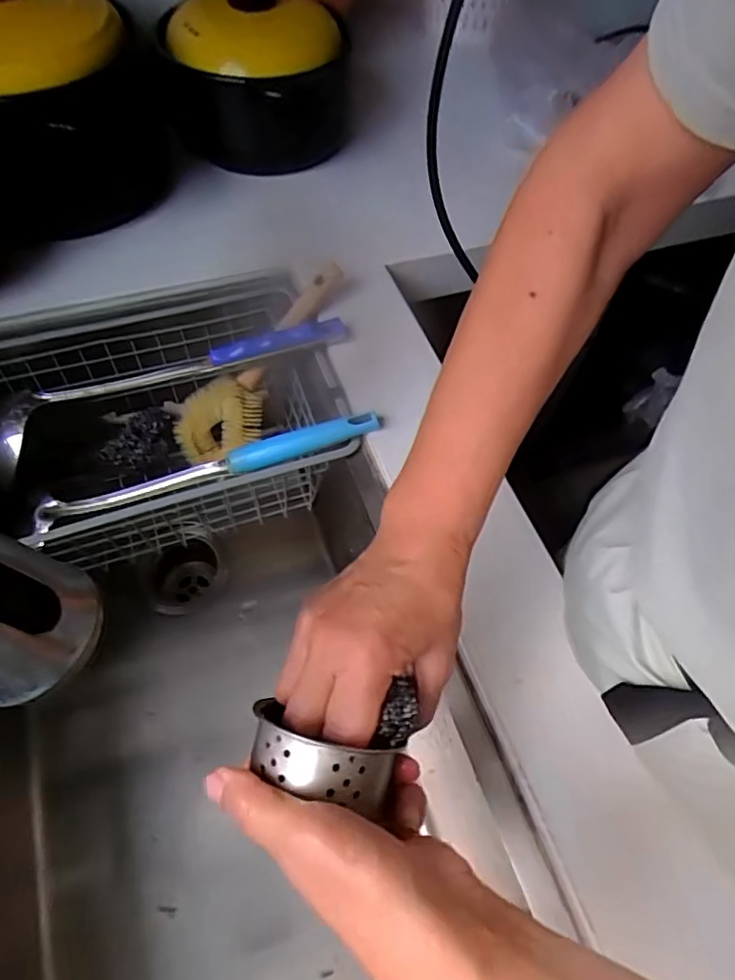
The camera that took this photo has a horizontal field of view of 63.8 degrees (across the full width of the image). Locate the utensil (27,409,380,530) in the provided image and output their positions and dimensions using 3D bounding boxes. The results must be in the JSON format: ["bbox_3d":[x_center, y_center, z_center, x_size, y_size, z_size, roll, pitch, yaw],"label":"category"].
[{"bbox_3d":[-0.137,-0.016,0.503,0.299,0.022,0.026,-16,60,4],"label":"utensil"}]

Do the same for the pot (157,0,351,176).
[{"bbox_3d":[-0.117,-0.440,0.627,0.180,0.151,0.147,-8,60,-8],"label":"pot"}]

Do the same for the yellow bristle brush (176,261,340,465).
[{"bbox_3d":[-0.104,-0.118,0.570,0.078,0.040,0.238,44,99,20],"label":"yellow bristle brush"}]

